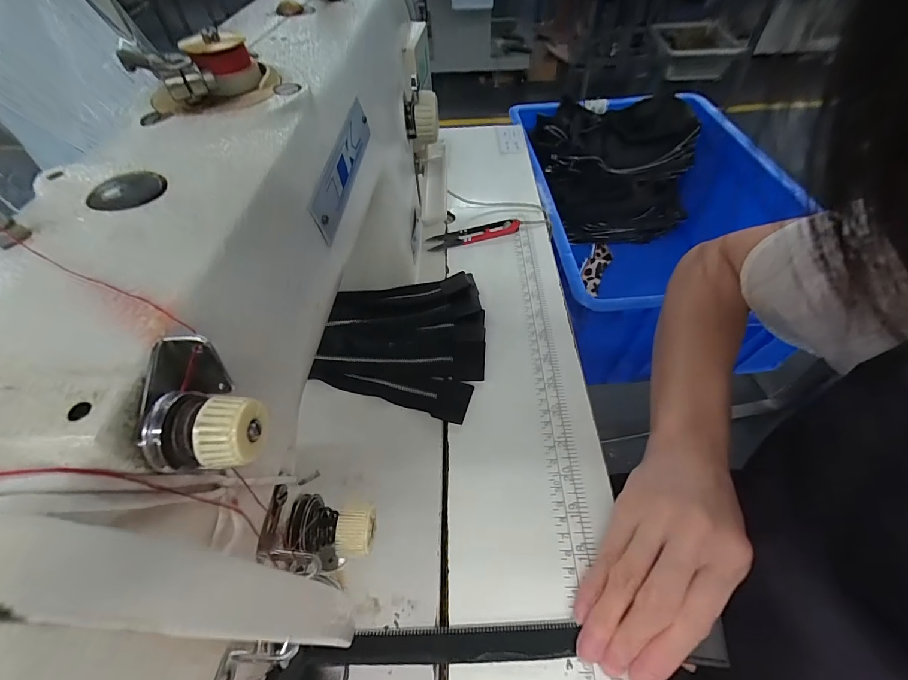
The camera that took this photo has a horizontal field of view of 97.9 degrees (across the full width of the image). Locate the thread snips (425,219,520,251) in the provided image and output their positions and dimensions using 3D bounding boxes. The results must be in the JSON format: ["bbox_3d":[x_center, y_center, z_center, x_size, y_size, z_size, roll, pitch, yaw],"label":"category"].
[{"bbox_3d":[0.021,-0.115,0.427,0.098,0.010,0.024,-10,53,-5],"label":"thread snips"}]

